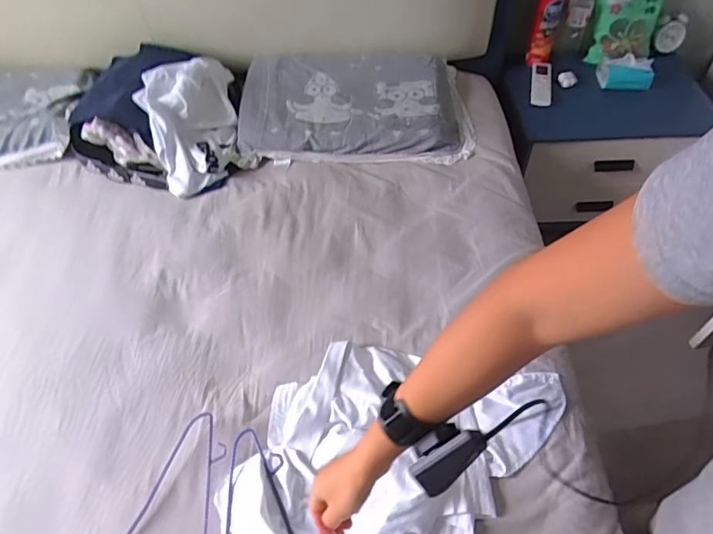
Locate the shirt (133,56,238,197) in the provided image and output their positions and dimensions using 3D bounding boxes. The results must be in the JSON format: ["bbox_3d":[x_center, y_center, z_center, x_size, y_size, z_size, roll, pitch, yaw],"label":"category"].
[{"bbox_3d":[-0.387,-0.353,1.179,0.196,0.141,0.351,-11,52,-9],"label":"shirt"}]

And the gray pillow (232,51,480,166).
[{"bbox_3d":[-0.007,-0.417,1.237,0.553,0.136,0.339,2,51,1],"label":"gray pillow"}]

